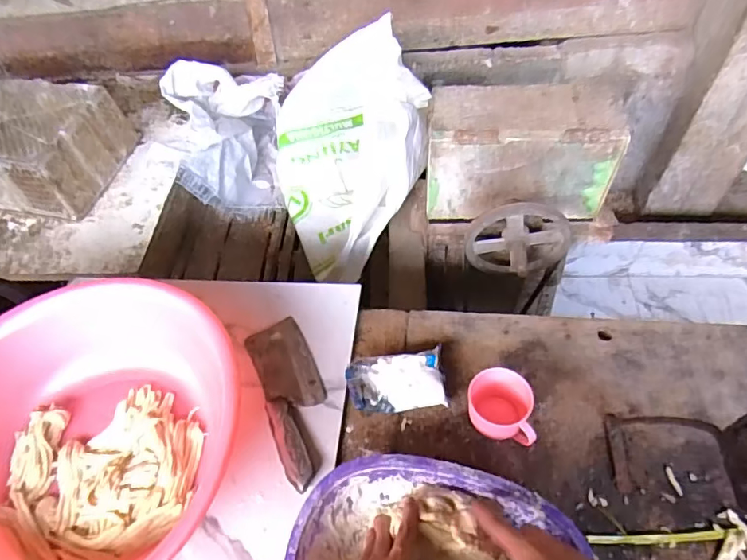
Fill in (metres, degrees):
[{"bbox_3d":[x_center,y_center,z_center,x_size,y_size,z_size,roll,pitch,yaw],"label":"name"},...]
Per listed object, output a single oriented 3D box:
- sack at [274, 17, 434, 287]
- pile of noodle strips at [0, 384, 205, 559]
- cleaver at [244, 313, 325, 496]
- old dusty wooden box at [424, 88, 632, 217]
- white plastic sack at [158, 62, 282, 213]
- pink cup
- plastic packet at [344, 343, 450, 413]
[{"bbox_3d":[-0.059,-0.366,1.302,0.377,0.230,0.759,-4,52,0],"label":"sack"},{"bbox_3d":[-0.344,0.239,0.651,0.243,0.039,0.208,-5,52,-1],"label":"pile of noodle strips"},{"bbox_3d":[-0.108,0.151,0.701,0.082,0.023,0.245,-20,54,-12],"label":"cleaver"},{"bbox_3d":[0.288,-0.251,1.039,0.354,0.226,0.128,2,52,5],"label":"old dusty wooden box"},{"bbox_3d":[-0.408,-0.407,1.493,0.325,0.269,0.368,-8,52,-3],"label":"white plastic sack"},{"bbox_3d":[0.157,0.164,0.652,0.074,0.066,0.082,2,52,5],"label":"pink cup"},{"bbox_3d":[0.029,0.137,0.702,0.129,0.036,0.077,-4,52,0],"label":"plastic packet"}]

